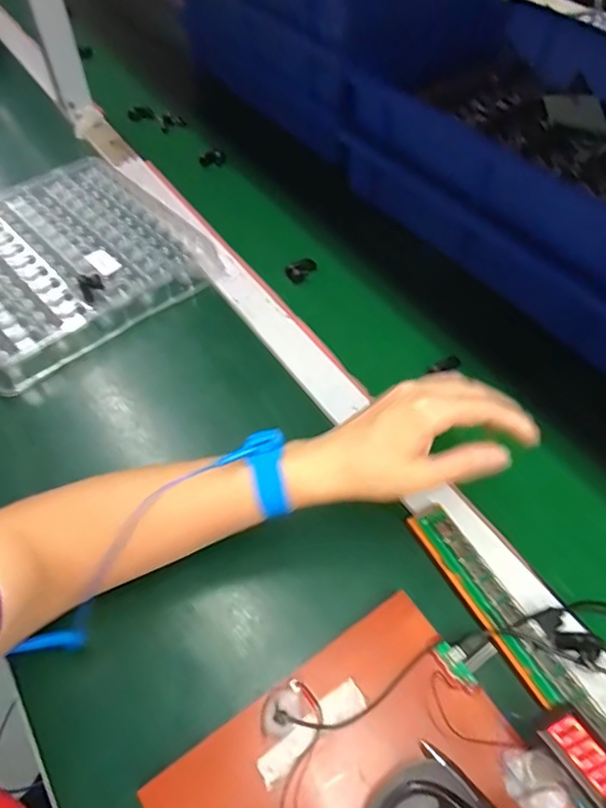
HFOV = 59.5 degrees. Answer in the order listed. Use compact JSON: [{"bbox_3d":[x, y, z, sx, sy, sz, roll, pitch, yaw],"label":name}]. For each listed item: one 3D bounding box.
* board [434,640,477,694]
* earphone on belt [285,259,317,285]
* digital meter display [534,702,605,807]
[{"bbox_3d":[0.099,0.170,0.343,0.011,0.004,0.032,-29,60,-21],"label":"board"},{"bbox_3d":[0.001,-0.152,0.602,0.040,0.013,0.022,-33,61,-23],"label":"earphone on belt"},{"bbox_3d":[0.149,0.184,0.280,0.027,0.012,0.046,-44,64,9],"label":"digital meter display"}]

